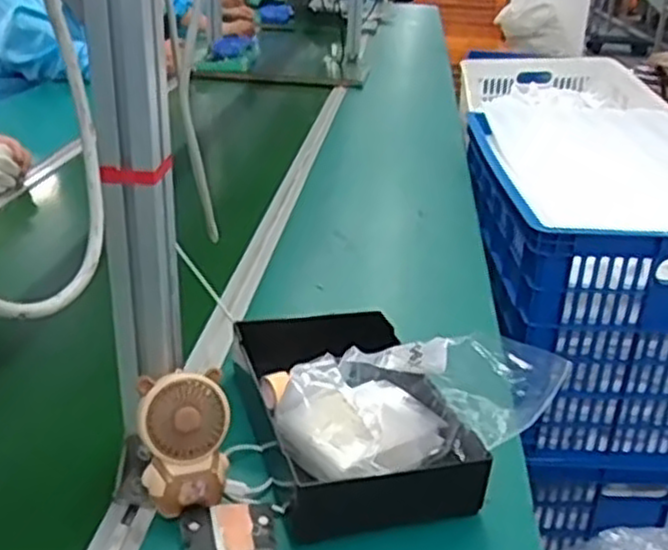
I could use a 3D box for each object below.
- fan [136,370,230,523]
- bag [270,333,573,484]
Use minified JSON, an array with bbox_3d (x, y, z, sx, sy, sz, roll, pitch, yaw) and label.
[{"bbox_3d":[-0.116,0.128,0.593,0.066,0.103,0.033,-2,-6,-23],"label":"fan"},{"bbox_3d":[0.061,0.118,0.655,0.195,0.097,0.139,-10,28,-24],"label":"bag"}]

